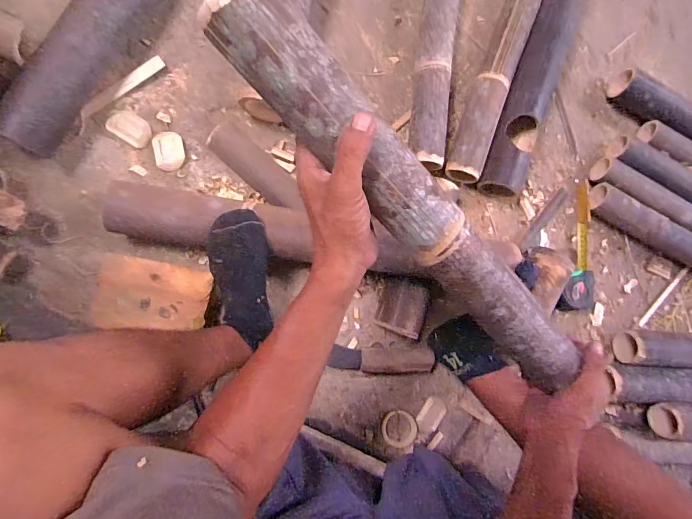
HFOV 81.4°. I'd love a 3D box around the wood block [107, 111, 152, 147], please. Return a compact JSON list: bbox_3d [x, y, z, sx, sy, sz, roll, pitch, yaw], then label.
[{"bbox_3d":[-0.346,-0.213,0.650,0.064,0.014,0.048,32,83,-8],"label":"wood block"}]

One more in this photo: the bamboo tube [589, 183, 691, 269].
[{"bbox_3d":[0.690,-0.041,0.849,0.413,0.059,0.064,26,84,-9],"label":"bamboo tube"}]

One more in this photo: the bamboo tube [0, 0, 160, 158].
[{"bbox_3d":[-0.371,-0.387,0.619,0.078,0.070,0.503,31,83,-8],"label":"bamboo tube"}]

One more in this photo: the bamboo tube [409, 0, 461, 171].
[{"bbox_3d":[0.170,-0.425,0.726,0.076,0.075,0.530,7,87,-10],"label":"bamboo tube"}]

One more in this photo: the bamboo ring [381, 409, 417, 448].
[{"bbox_3d":[0.097,0.303,0.719,0.066,0.007,0.064,0,88,-11],"label":"bamboo ring"}]

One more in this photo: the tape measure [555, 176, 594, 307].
[{"bbox_3d":[0.454,-0.029,0.800,0.085,0.038,0.268,10,75,-8],"label":"tape measure"}]

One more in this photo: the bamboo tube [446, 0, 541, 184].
[{"bbox_3d":[0.296,-0.398,0.752,0.073,0.074,0.532,21,84,-9],"label":"bamboo tube"}]

